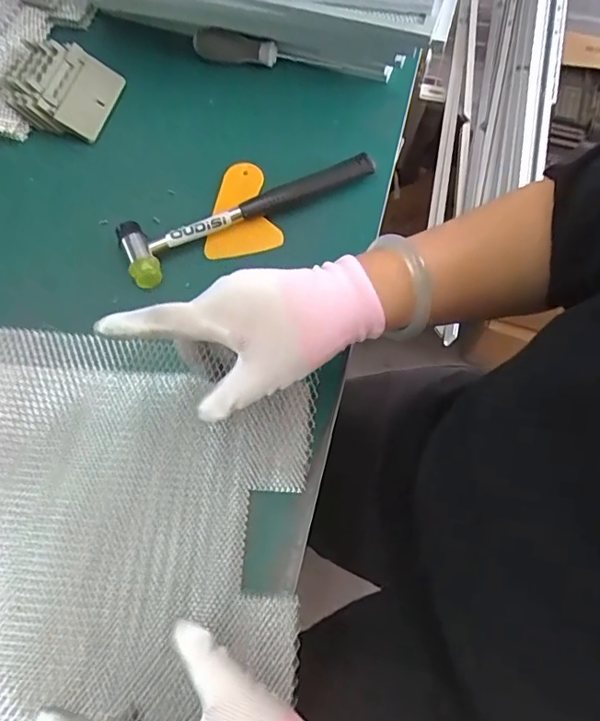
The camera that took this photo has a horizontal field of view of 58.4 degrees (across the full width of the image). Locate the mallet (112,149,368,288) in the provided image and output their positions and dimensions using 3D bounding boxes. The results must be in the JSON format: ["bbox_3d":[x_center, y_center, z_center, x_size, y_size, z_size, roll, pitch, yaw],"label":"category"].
[{"bbox_3d":[-0.048,-0.143,0.496,0.241,0.022,0.062,-26,70,-7],"label":"mallet"}]

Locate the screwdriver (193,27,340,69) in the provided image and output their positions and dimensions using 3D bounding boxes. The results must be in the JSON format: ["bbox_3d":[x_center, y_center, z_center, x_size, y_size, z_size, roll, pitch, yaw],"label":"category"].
[{"bbox_3d":[-0.038,-0.329,0.567,0.150,0.028,0.023,7,69,5],"label":"screwdriver"}]

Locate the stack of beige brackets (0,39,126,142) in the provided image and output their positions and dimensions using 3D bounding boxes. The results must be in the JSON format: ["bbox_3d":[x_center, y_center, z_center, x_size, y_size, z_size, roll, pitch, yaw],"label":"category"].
[{"bbox_3d":[-0.240,-0.278,0.545,0.095,0.038,0.089,14,70,8],"label":"stack of beige brackets"}]

